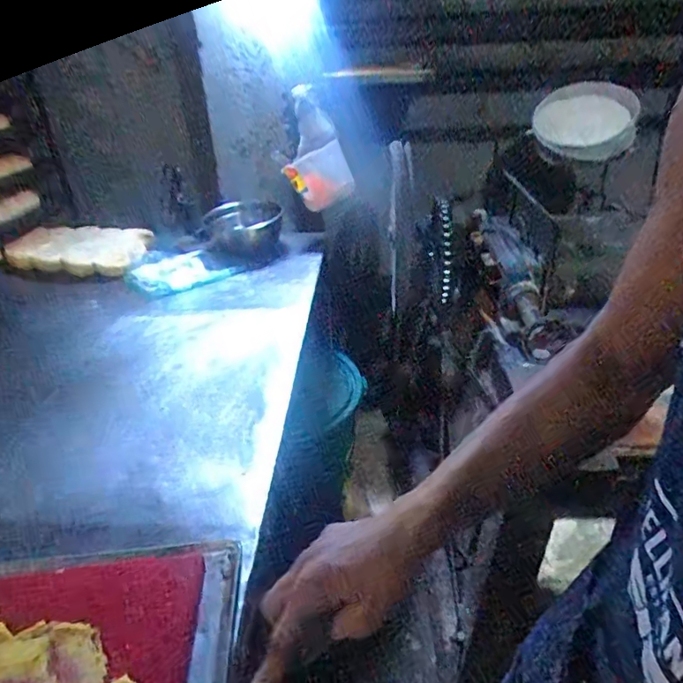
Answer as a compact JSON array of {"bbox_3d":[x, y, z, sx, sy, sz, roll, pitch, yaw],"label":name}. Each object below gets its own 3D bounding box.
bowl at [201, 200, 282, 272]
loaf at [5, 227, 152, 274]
[{"bbox_3d":[-0.260,-0.277,1.275,0.215,0.129,0.210,-6,30,-6],"label":"bowl"},{"bbox_3d":[-0.646,-0.234,1.257,0.305,0.089,0.172,-7,31,-9],"label":"loaf"}]

